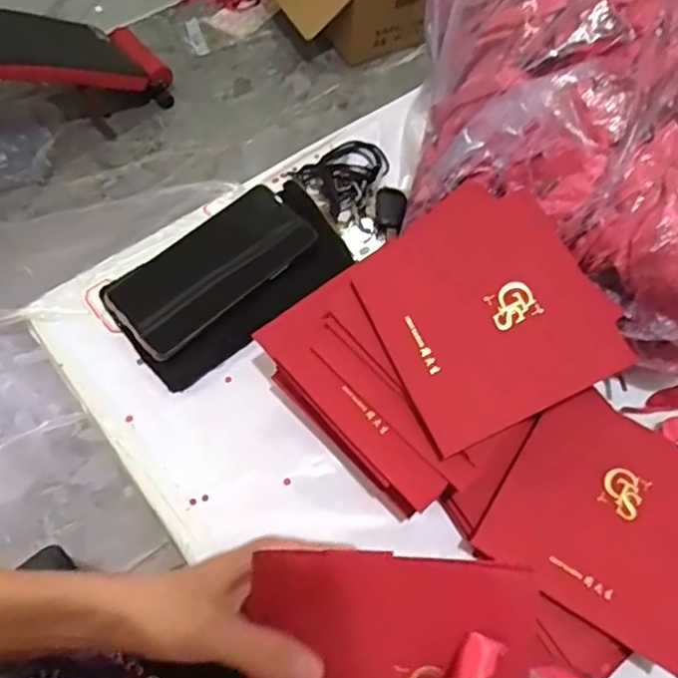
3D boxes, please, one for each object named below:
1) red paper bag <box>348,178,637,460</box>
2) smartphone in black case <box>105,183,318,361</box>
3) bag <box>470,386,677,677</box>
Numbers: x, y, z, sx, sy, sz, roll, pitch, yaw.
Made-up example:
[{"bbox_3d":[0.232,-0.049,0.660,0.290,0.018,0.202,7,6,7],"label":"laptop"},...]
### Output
[{"bbox_3d":[0.096,-0.023,0.418,0.141,0.010,0.157,-26,73,-1],"label":"red paper bag"},{"bbox_3d":[-0.104,-0.060,0.511,0.165,0.013,0.083,-41,71,-13],"label":"smartphone in black case"},{"bbox_3d":[0.185,0.119,0.416,0.141,0.015,0.141,30,63,15],"label":"bag"}]

